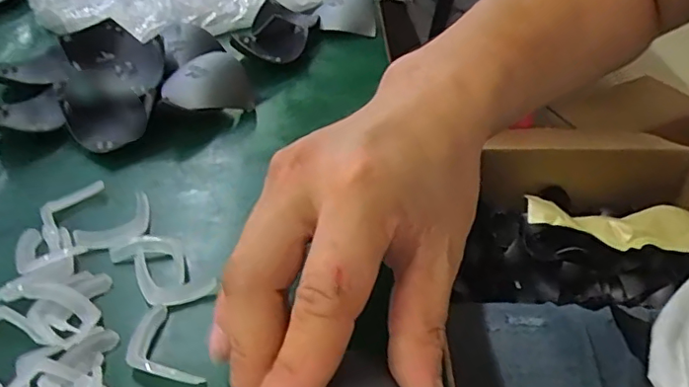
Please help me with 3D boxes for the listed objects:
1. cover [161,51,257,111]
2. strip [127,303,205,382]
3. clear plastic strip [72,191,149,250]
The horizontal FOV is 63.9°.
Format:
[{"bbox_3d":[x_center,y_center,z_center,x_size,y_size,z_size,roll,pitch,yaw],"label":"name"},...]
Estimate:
[{"bbox_3d":[-0.094,-0.075,0.381,0.059,0.036,0.022,-18,43,-17],"label":"cover"},{"bbox_3d":[-0.081,0.069,0.239,0.023,0.006,0.046,-25,46,-24],"label":"strip"},{"bbox_3d":[-0.118,0.015,0.296,0.024,0.010,0.047,18,45,22],"label":"clear plastic strip"}]

